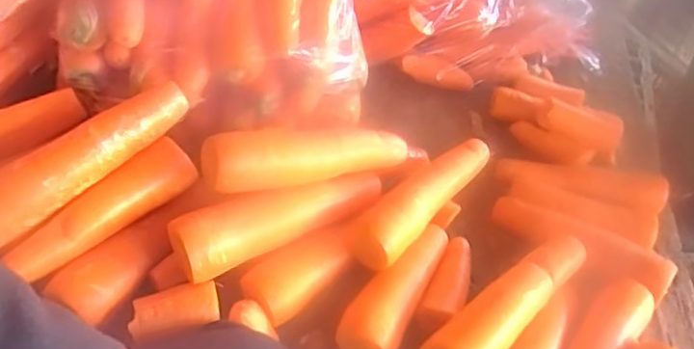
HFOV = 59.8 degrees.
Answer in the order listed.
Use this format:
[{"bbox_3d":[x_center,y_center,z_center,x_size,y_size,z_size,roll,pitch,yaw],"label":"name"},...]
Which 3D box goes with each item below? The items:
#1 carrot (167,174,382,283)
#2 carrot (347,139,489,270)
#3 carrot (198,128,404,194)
[{"bbox_3d":[-0.060,0.042,0.612,0.230,0.052,0.051,-21,51,-26],"label":"carrot"},{"bbox_3d":[0.085,0.026,0.665,0.054,0.042,0.223,34,50,24],"label":"carrot"},{"bbox_3d":[-0.037,-0.022,0.625,0.225,0.069,0.047,-16,49,-22],"label":"carrot"}]

